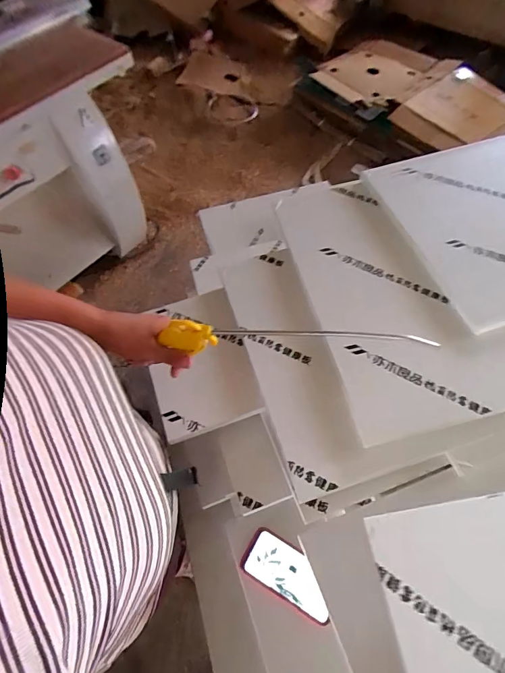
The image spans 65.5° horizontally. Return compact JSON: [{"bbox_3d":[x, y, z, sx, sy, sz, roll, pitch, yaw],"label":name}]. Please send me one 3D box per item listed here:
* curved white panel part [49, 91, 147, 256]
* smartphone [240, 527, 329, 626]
[{"bbox_3d":[-0.592,-0.627,1.628,0.190,0.663,0.175,-20,61,-8],"label":"curved white panel part"},{"bbox_3d":[0.062,0.400,0.664,0.157,0.011,0.077,26,65,17],"label":"smartphone"}]

